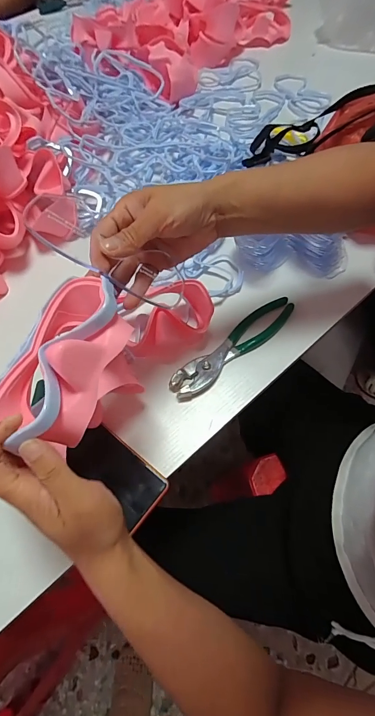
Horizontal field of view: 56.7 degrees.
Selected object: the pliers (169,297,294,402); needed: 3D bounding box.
[{"bbox_3d":[0.062,-0.016,0.449,0.199,0.012,0.038,-35,66,-15],"label":"pliers"}]

